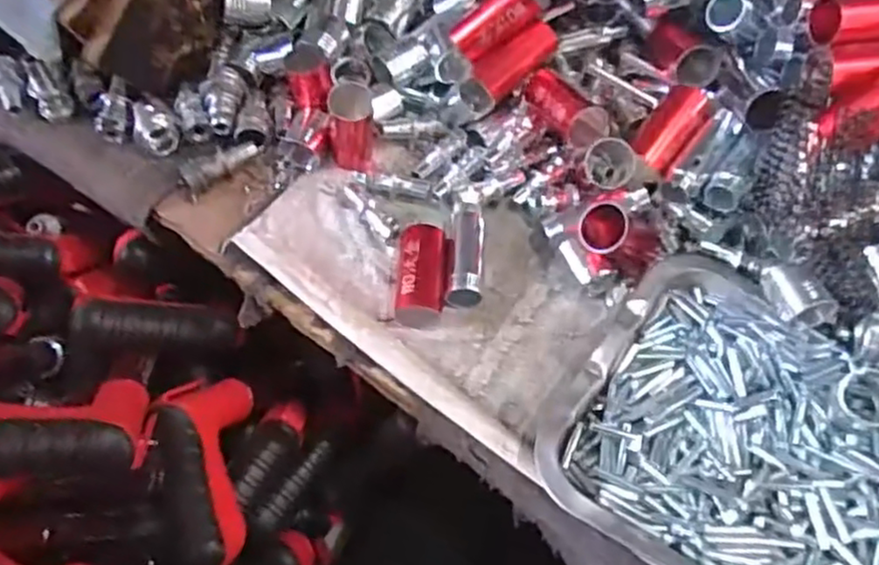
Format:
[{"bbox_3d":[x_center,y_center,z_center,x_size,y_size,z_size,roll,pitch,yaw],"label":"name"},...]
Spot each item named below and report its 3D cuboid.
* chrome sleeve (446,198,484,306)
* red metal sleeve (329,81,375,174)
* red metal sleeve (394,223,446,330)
[{"bbox_3d":[0.018,-0.017,0.444,0.021,0.023,0.072,6,59,1],"label":"chrome sleeve"},{"bbox_3d":[-0.058,-0.104,0.463,0.026,0.064,0.028,4,59,0],"label":"red metal sleeve"},{"bbox_3d":[-0.011,-0.003,0.426,0.028,0.027,0.065,4,59,0],"label":"red metal sleeve"}]

